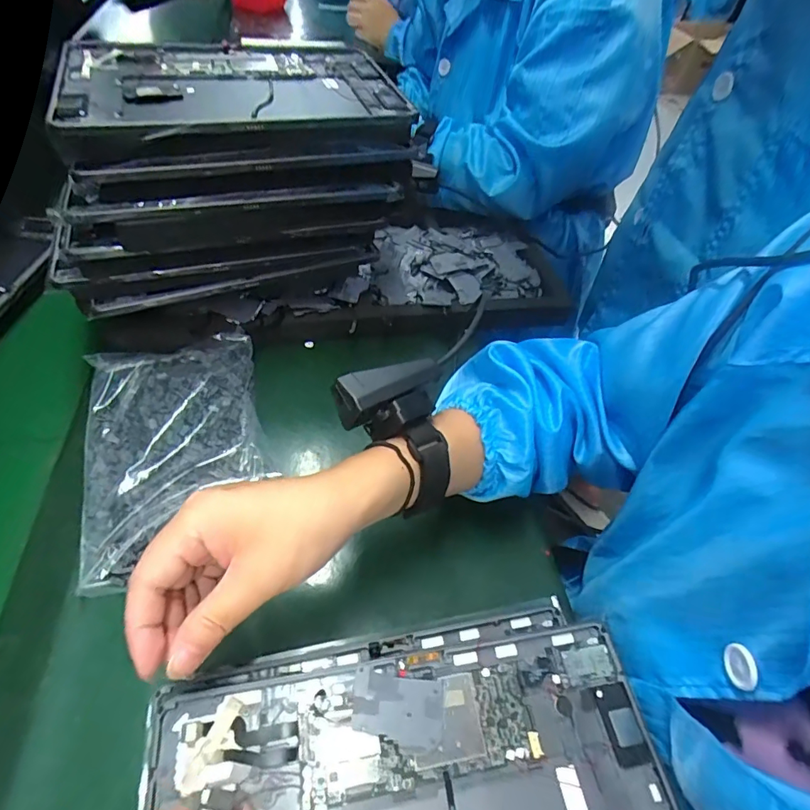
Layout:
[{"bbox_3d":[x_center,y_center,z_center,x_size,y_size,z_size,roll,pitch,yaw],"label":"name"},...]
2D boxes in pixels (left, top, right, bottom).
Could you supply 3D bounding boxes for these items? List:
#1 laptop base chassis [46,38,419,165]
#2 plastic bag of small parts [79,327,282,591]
[{"bbox_3d":[-0.136,-0.254,0.380,0.248,0.024,0.185,-13,52,-15],"label":"laptop base chassis"},{"bbox_3d":[-0.190,0.028,0.389,0.135,0.020,0.213,-13,52,-15],"label":"plastic bag of small parts"}]

